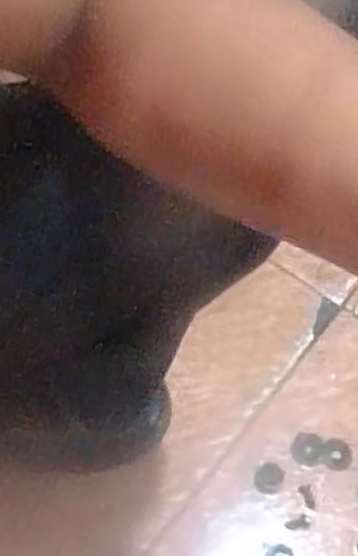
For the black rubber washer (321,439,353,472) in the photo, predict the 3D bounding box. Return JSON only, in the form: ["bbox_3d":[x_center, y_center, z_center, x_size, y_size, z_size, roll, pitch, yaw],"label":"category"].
[{"bbox_3d":[0.142,0.158,0.673,0.027,0.004,0.030,13,58,7],"label":"black rubber washer"}]

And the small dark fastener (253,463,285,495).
[{"bbox_3d":[0.079,0.176,0.662,0.025,0.004,0.028,24,60,14],"label":"small dark fastener"}]

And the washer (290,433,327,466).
[{"bbox_3d":[0.115,0.153,0.677,0.028,0.004,0.031,13,58,7],"label":"washer"}]

